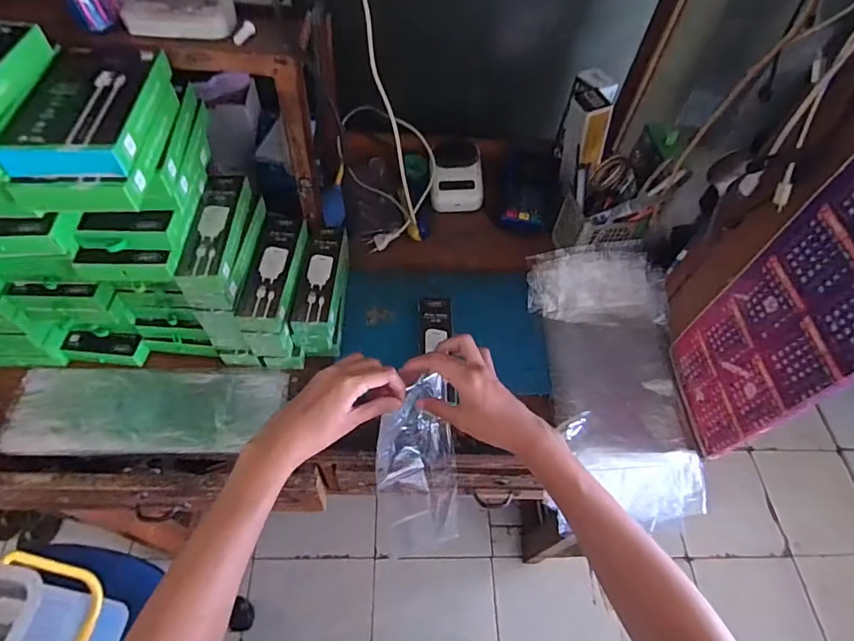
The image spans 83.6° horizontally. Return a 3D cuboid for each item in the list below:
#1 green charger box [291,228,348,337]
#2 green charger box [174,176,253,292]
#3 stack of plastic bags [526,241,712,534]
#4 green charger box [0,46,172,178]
[{"bbox_3d":[-0.136,-0.052,0.624,0.050,0.041,0.160,4,56,-1],"label":"green charger box"},{"bbox_3d":[-0.239,-0.107,0.544,0.049,0.024,0.162,1,56,-4],"label":"green charger box"},{"bbox_3d":[0.240,0.073,0.628,0.184,0.059,0.368,1,67,2],"label":"stack of plastic bags"},{"bbox_3d":[-0.292,-0.186,0.418,0.090,0.027,0.156,0,56,-5],"label":"green charger box"}]

